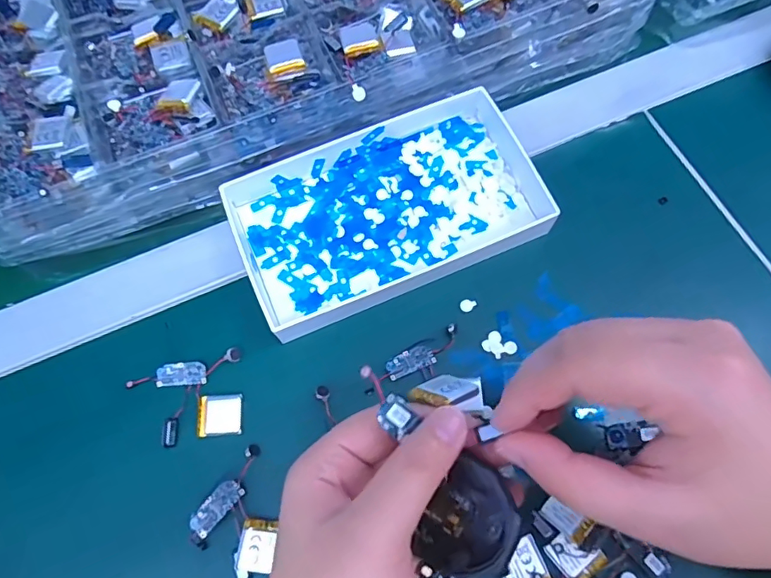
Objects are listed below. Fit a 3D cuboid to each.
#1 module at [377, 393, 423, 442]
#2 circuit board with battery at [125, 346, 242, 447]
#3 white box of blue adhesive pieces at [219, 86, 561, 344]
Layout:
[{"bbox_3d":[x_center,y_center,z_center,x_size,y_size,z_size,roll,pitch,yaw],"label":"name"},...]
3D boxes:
[{"bbox_3d":[0.005,0.049,0.205,0.011,0.004,0.015,-43,73,-14],"label":"module"},{"bbox_3d":[-0.109,0.060,0.286,0.060,0.004,0.045,-10,69,-2],"label":"circuit board with battery"},{"bbox_3d":[0.003,-0.052,0.318,0.185,0.022,0.105,-22,70,-7],"label":"white box of blue adhesive pieces"}]

